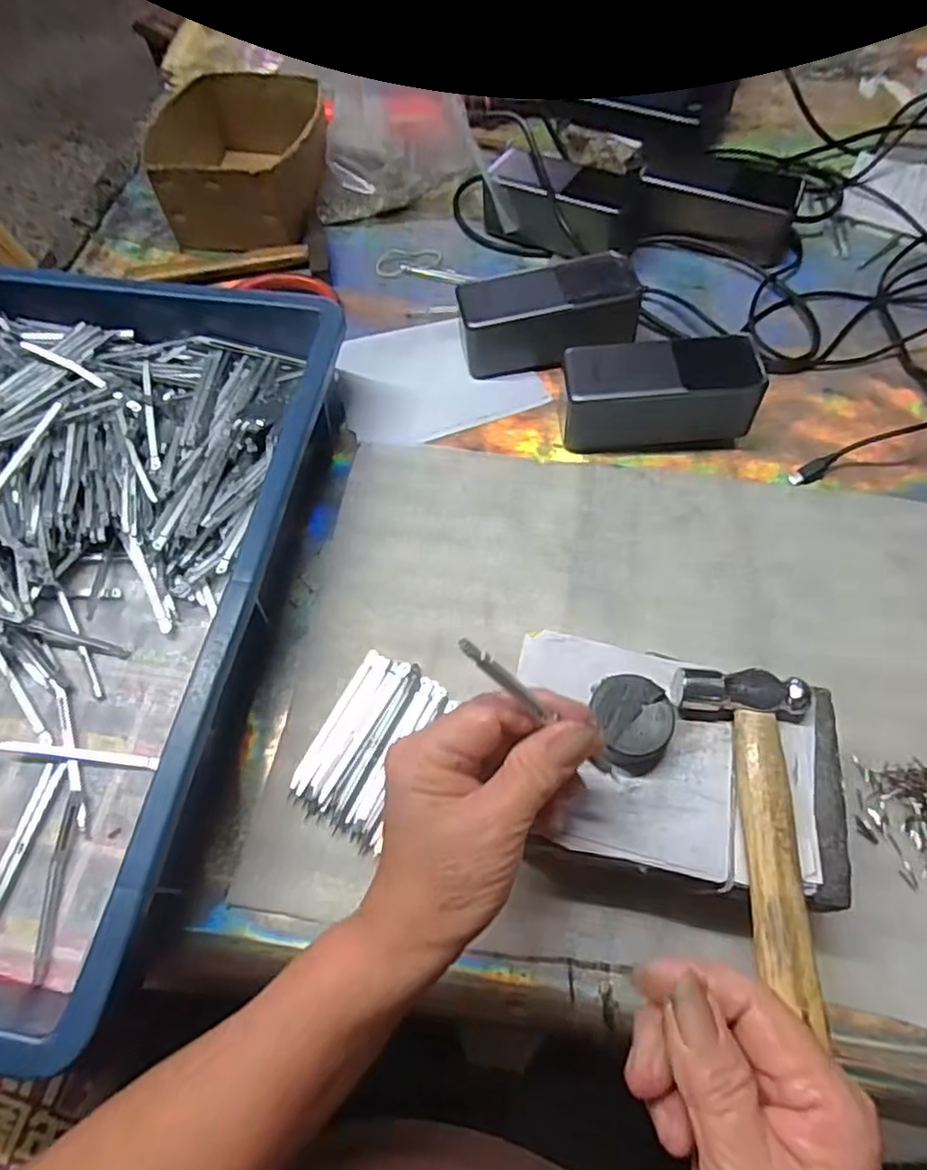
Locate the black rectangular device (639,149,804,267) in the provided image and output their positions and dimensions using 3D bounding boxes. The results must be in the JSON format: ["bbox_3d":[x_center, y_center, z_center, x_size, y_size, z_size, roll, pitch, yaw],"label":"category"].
[{"bbox_3d":[0.218,-0.326,0.568,0.136,0.055,0.066,22,65,11],"label":"black rectangular device"}]

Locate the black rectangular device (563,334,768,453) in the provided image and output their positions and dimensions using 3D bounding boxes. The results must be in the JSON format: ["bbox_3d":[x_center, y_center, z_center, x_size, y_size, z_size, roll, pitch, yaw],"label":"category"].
[{"bbox_3d":[0.135,-0.132,0.458,0.128,0.055,0.051,1,63,1],"label":"black rectangular device"}]

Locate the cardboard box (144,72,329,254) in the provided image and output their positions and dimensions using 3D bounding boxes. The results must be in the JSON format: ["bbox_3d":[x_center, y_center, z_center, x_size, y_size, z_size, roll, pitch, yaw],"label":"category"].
[{"bbox_3d":[-0.197,-0.378,0.590,0.148,0.070,0.159,-6,63,-3],"label":"cardboard box"}]

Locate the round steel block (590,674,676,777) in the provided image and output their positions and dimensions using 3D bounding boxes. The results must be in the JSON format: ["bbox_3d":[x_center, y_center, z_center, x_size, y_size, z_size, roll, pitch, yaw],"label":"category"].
[{"bbox_3d":[0.078,0.065,0.307,0.035,0.021,0.041,3,63,2],"label":"round steel block"}]

